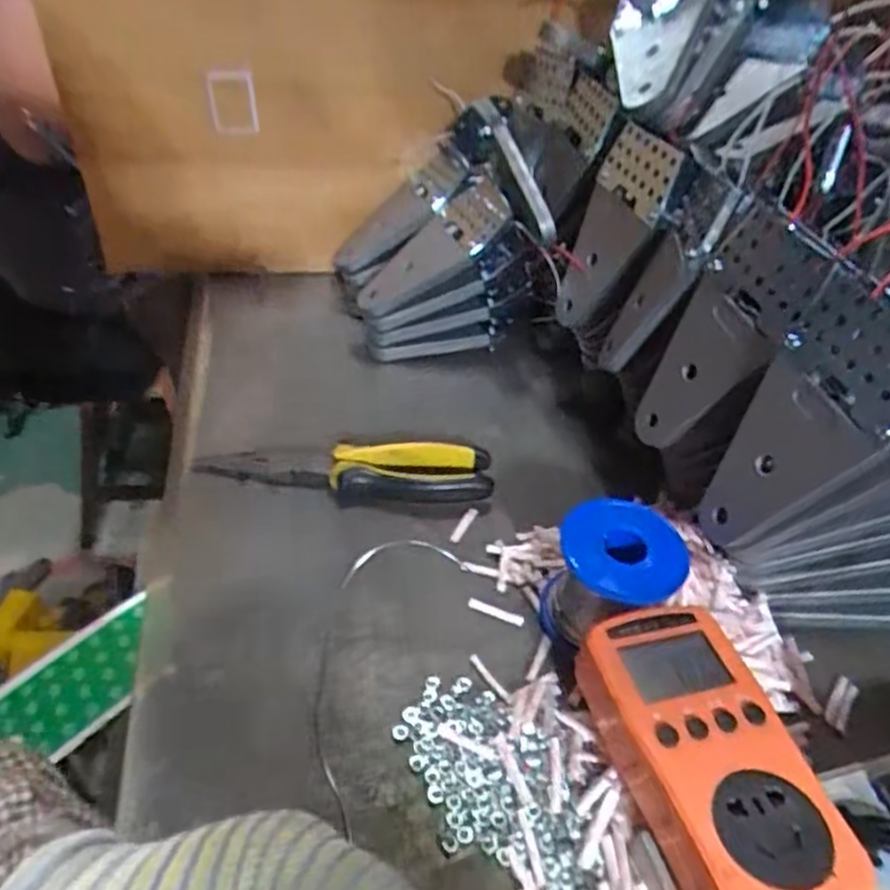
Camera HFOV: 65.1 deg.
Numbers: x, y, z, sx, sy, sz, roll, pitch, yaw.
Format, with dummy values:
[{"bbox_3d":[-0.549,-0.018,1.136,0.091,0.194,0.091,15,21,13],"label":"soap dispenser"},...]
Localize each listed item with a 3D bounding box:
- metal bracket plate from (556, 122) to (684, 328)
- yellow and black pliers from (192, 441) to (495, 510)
[{"bbox_3d":[0.104,-0.133,0.445,0.012,0.130,0.055,-11,53,-32],"label":"metal bracket plate"},{"bbox_3d":[-0.064,0.018,0.451,0.185,0.025,0.043,2,41,-1],"label":"yellow and black pliers"}]

